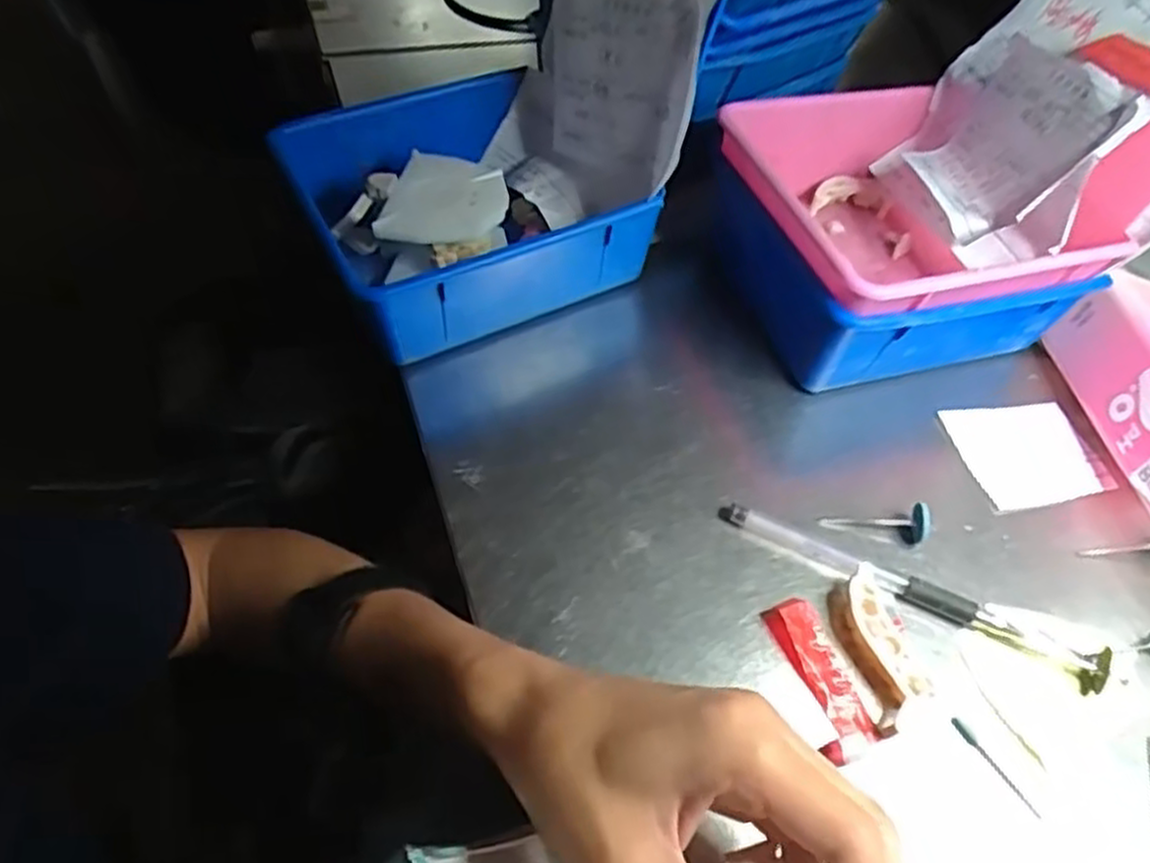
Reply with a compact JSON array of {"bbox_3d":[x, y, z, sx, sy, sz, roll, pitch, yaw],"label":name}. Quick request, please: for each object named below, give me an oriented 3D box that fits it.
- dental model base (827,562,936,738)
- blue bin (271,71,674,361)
[{"bbox_3d":[0.125,0.089,0.322,0.020,0.017,0.065,-9,54,-10],"label":"dental model base"},{"bbox_3d":[-0.065,-0.124,0.442,0.163,0.069,0.157,-25,58,-21],"label":"blue bin"}]

